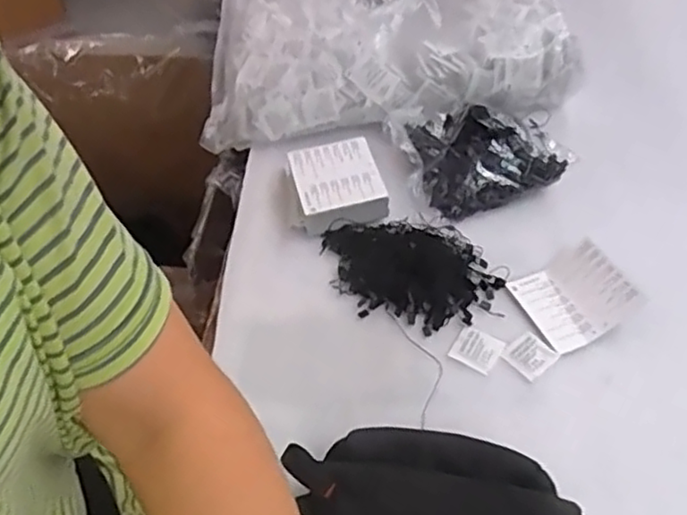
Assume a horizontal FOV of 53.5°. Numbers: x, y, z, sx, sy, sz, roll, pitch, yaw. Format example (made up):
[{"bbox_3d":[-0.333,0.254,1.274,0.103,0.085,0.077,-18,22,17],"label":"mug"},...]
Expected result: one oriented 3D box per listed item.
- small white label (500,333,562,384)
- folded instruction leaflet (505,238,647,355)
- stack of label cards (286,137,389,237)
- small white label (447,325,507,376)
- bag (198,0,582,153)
[{"bbox_3d":[0.171,0.090,0.624,0.038,0.004,0.038,-36,54,-18],"label":"small white label"},{"bbox_3d":[0.219,0.033,0.649,0.090,0.033,0.088,-24,52,-15],"label":"folded instruction leaflet"},{"bbox_3d":[-0.011,-0.078,0.748,0.099,0.036,0.106,-12,49,-6],"label":"stack of label cards"},{"bbox_3d":[0.124,0.083,0.631,0.041,0.004,0.042,24,55,23],"label":"small white label"},{"bbox_3d":[0.046,-0.305,0.908,0.444,0.088,0.348,-3,49,2],"label":"bag"}]

